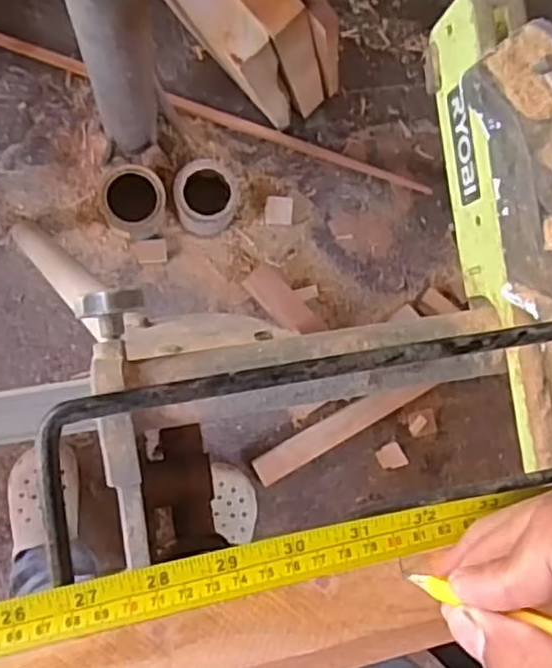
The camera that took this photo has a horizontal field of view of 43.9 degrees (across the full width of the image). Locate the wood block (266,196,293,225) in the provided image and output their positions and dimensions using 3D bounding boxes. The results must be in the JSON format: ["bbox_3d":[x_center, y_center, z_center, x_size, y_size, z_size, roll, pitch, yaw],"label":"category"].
[{"bbox_3d":[0.005,-0.215,1.196,0.047,0.028,0.051,6,88,-9],"label":"wood block"}]

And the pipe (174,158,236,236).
[{"bbox_3d":[-0.119,-0.224,1.127,0.093,0.117,0.109,-7,90,-9],"label":"pipe"}]

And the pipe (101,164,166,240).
[{"bbox_3d":[-0.227,-0.207,1.103,0.095,0.114,0.100,0,89,-9],"label":"pipe"}]

